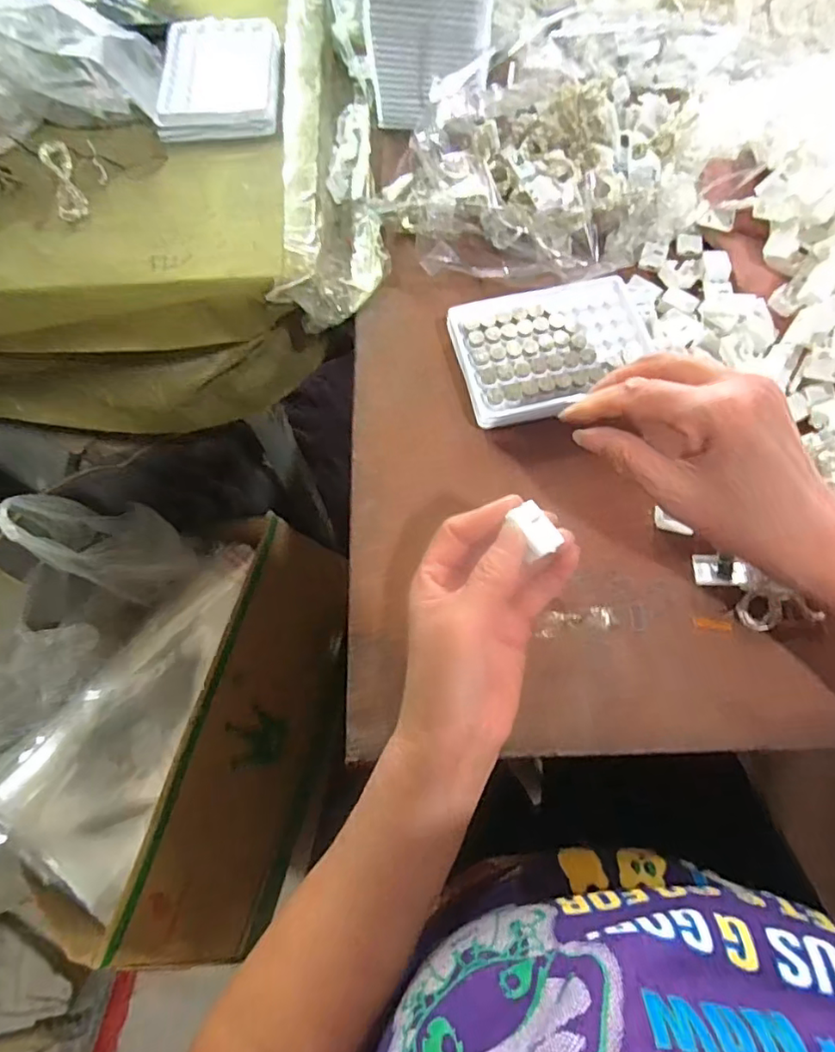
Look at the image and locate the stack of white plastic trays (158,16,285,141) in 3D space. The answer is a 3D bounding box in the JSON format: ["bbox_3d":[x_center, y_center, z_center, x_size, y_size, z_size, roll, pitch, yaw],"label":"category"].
[{"bbox_3d":[-0.165,-0.378,0.473,0.094,0.017,0.139,-3,67,0],"label":"stack of white plastic trays"}]

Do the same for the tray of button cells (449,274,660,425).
[{"bbox_3d":[0.095,-0.125,0.391,0.132,0.014,0.094,-14,69,-6],"label":"tray of button cells"}]

